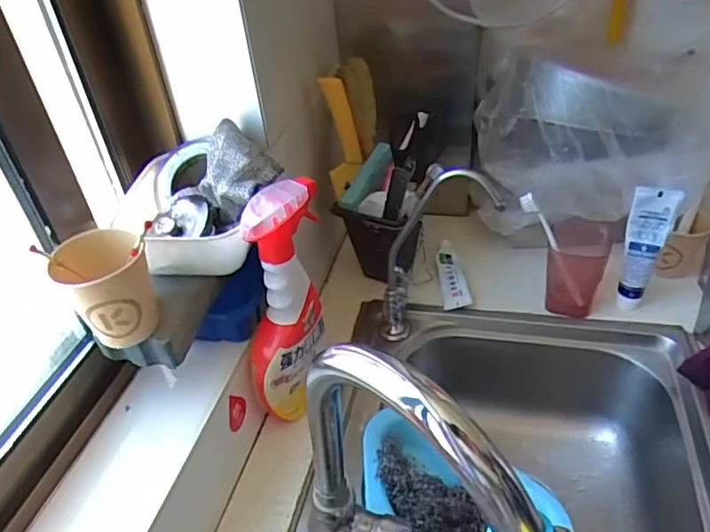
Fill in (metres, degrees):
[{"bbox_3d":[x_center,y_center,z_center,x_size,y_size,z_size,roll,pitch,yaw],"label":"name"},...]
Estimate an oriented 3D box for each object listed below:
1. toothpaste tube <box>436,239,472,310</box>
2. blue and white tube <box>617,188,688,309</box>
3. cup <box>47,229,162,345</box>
[{"bbox_3d":[0.139,0.012,0.807,0.037,0.019,0.144,-4,38,2],"label":"toothpaste tube"},{"bbox_3d":[0.355,-0.019,0.686,0.048,0.180,0.024,17,44,26],"label":"blue and white tube"},{"bbox_3d":[-0.201,0.018,0.462,0.064,0.078,0.065,-4,38,3],"label":"cup"}]

